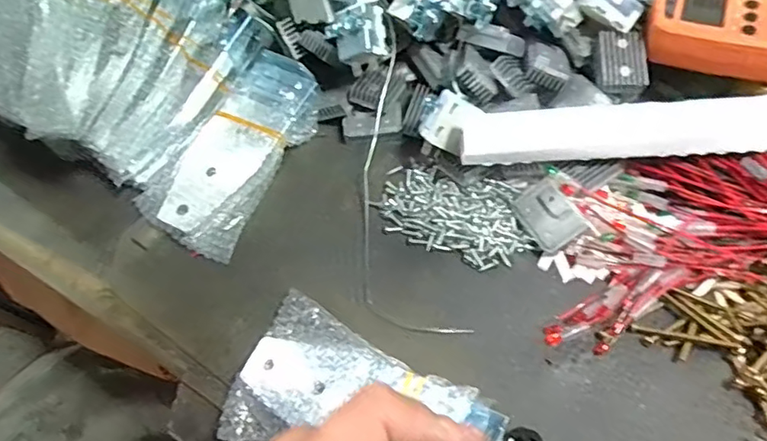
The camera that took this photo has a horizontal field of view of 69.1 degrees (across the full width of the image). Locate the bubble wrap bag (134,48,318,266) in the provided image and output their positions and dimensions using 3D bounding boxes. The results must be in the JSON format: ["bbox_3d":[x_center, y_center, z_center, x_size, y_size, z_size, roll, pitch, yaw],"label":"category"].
[{"bbox_3d":[-0.109,-0.057,0.422,0.083,0.033,0.169,21,62,17],"label":"bubble wrap bag"}]

